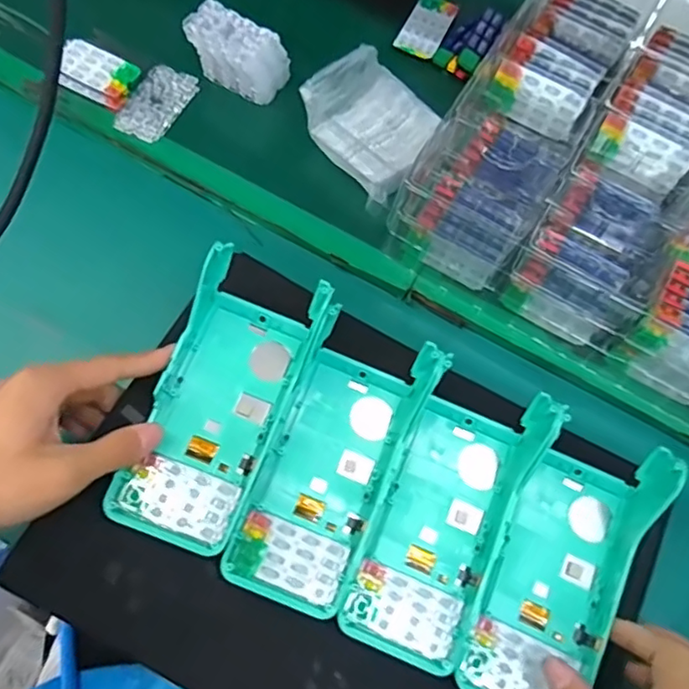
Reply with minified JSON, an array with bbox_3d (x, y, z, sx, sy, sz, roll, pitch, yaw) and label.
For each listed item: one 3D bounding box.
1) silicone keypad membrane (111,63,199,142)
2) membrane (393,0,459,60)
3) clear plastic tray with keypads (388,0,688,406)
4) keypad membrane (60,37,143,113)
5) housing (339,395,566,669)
[{"bbox_3d":[-0.148,-0.193,0.463,0.038,0.011,0.071,29,71,8],"label":"silicone keypad membrane"},{"bbox_3d":[0.072,-0.278,0.506,0.036,0.009,0.062,27,70,7],"label":"membrane"},{"bbox_3d":[0.245,-0.127,0.426,0.358,0.072,0.313,30,71,8],"label":"clear plastic tray with keypads"},{"bbox_3d":[-0.196,-0.215,0.461,0.060,0.014,0.039,25,82,2],"label":"keypad membrane"},{"bbox_3d":[0.063,0.102,0.348,0.074,0.049,0.165,24,70,6],"label":"housing"}]

